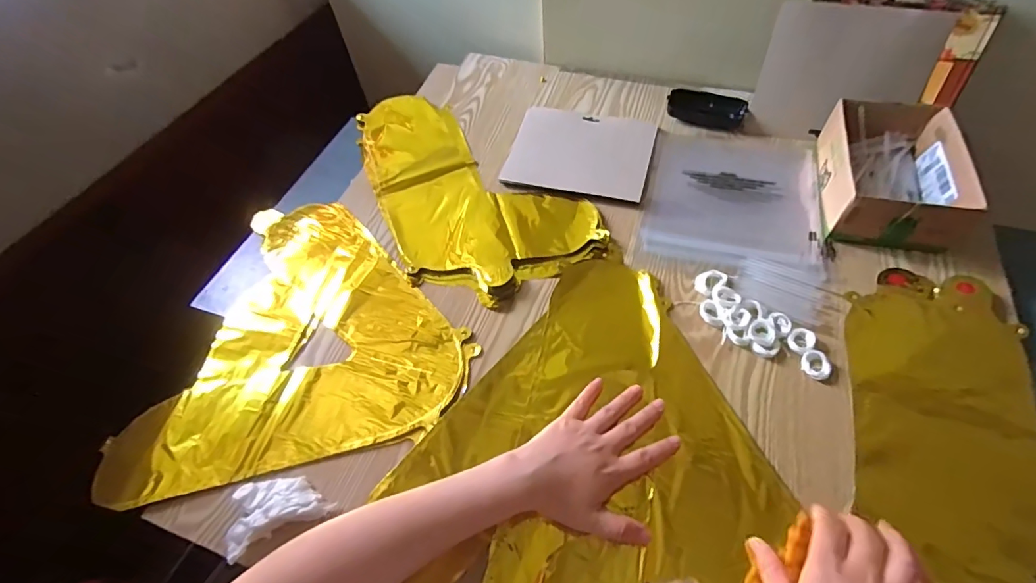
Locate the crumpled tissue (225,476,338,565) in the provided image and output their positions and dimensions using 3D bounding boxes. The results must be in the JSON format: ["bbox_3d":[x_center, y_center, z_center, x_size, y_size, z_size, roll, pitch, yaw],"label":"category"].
[{"bbox_3d":[-0.215,0.186,0.422,0.086,0.019,0.057,-24,56,-12],"label":"crumpled tissue"}]

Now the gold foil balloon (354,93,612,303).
[{"bbox_3d":[-0.090,-0.151,0.659,0.219,0.013,0.417,-30,57,-16],"label":"gold foil balloon"}]

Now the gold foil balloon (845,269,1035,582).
[{"bbox_3d":[0.378,0.163,0.394,0.168,0.020,0.434,13,57,14],"label":"gold foil balloon"}]

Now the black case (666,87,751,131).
[{"bbox_3d":[0.276,-0.269,0.704,0.107,0.032,0.041,10,56,11],"label":"black case"}]

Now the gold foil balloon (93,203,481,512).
[{"bbox_3d":[-0.256,0.029,0.557,0.359,0.023,0.352,-13,54,-5],"label":"gold foil balloon"}]

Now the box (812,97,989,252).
[{"bbox_3d":[0.439,-0.143,0.570,0.133,0.064,0.194,11,56,12],"label":"box"}]

